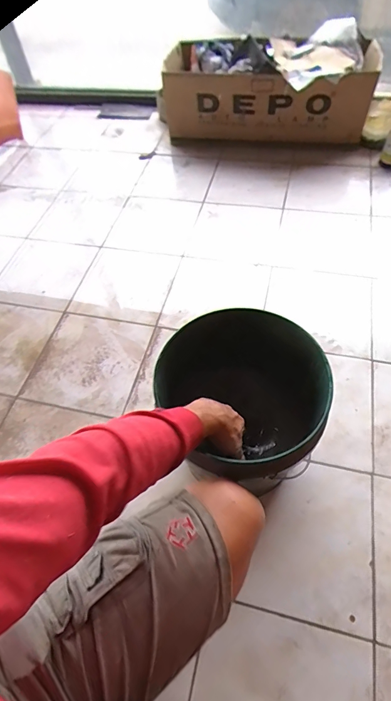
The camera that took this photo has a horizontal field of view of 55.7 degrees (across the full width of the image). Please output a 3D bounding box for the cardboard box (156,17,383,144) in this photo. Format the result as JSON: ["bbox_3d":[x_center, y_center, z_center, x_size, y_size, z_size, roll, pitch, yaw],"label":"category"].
[{"bbox_3d":[0.263,-1.016,1.489,0.830,0.277,0.396,1,58,6],"label":"cardboard box"}]

